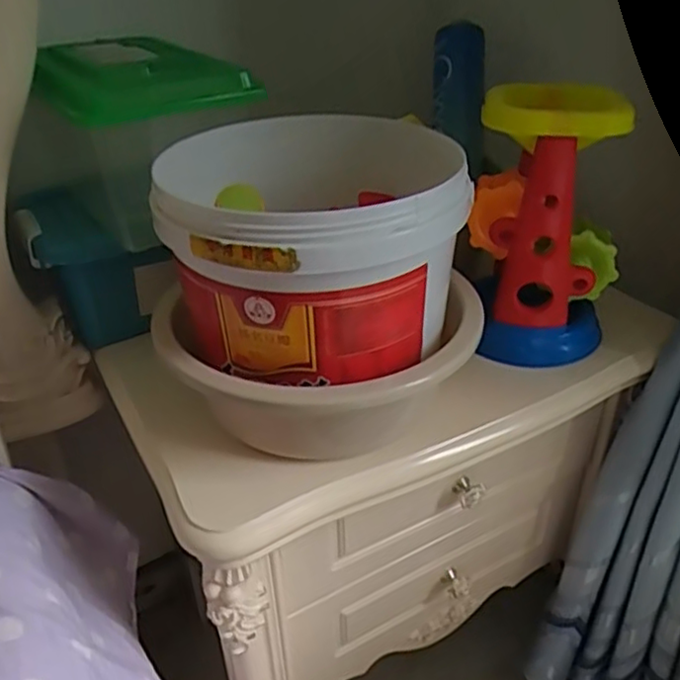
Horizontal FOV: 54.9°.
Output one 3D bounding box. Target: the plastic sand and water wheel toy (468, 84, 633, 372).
[{"bbox_3d":[0.194,-0.102,0.624,0.135,0.240,0.106,9,35,17],"label":"plastic sand and water wheel toy"}]

